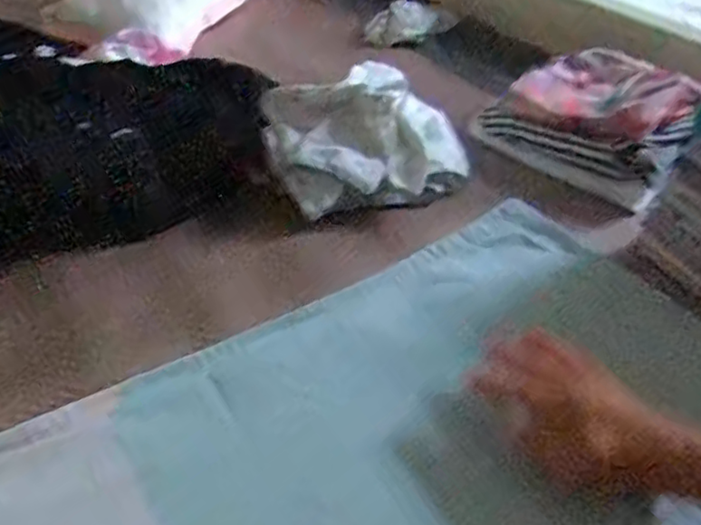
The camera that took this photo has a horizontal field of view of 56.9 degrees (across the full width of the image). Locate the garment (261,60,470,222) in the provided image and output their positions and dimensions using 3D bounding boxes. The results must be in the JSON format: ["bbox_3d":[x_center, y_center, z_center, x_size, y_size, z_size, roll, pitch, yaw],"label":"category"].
[{"bbox_3d":[0.021,-0.148,0.744,0.228,0.100,0.178,-12,41,-15],"label":"garment"}]

